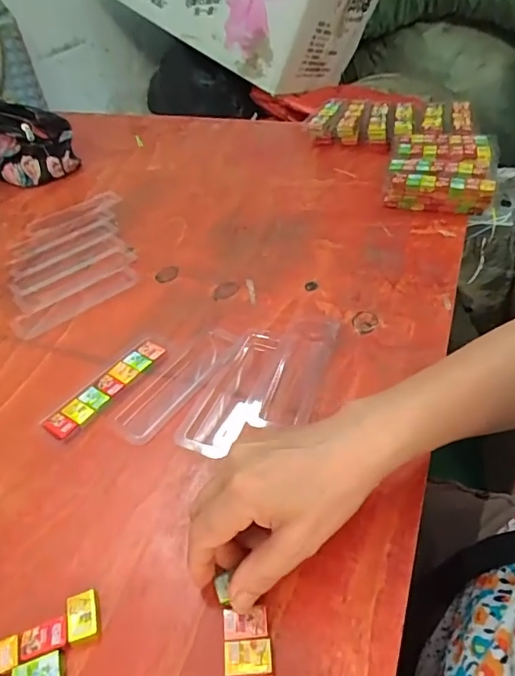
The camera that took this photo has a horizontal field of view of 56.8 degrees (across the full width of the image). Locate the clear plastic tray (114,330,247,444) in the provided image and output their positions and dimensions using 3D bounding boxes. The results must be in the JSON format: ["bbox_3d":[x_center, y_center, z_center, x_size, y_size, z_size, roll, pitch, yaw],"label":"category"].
[{"bbox_3d":[-0.066,0.038,0.415,0.048,0.006,0.132,25,51,28],"label":"clear plastic tray"}]

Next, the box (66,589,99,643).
[{"bbox_3d":[-0.104,0.166,0.284,0.017,0.008,0.026,-15,44,-10],"label":"box"}]

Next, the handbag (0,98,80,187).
[{"bbox_3d":[-0.405,-0.302,0.722,0.209,0.135,0.125,3,44,9],"label":"handbag"}]

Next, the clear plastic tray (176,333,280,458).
[{"bbox_3d":[-0.021,0.042,0.405,0.045,0.007,0.131,12,46,18],"label":"clear plastic tray"}]

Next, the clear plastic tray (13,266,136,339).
[{"bbox_3d":[-0.191,-0.040,0.508,0.136,0.006,0.035,-31,49,-25],"label":"clear plastic tray"}]

